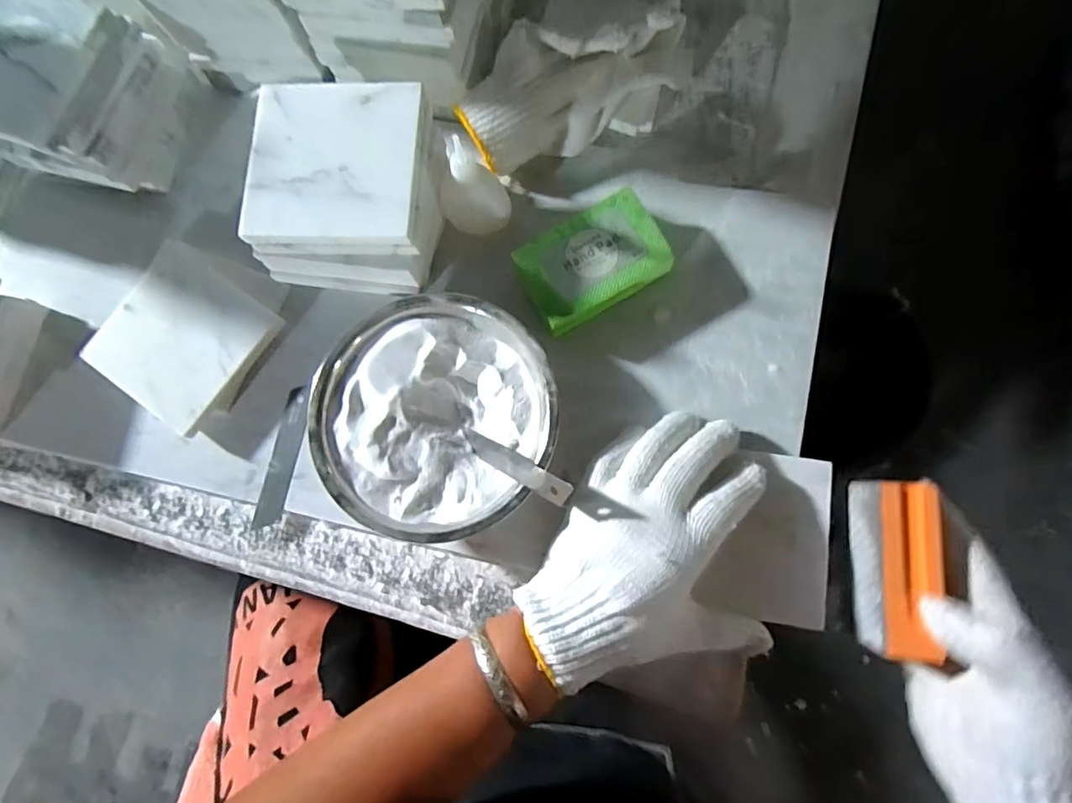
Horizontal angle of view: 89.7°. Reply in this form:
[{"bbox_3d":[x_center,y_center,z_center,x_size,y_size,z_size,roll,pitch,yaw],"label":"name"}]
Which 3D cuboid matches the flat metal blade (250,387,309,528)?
[{"bbox_3d":[-0.173,0.038,0.368,0.021,0.004,0.099,13,82,4],"label":"flat metal blade"}]

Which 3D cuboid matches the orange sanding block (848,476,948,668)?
[{"bbox_3d":[0.203,0.093,0.308,0.030,0.044,0.093,6,82,3],"label":"orange sanding block"}]

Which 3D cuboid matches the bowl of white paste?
[{"bbox_3d":[-0.063,0.010,0.350,0.147,0.045,0.145,7,81,3],"label":"bowl of white paste"}]

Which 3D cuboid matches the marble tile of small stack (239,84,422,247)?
[{"bbox_3d":[-0.119,-0.140,0.317,0.097,0.014,0.097,3,81,2],"label":"marble tile of small stack"}]

